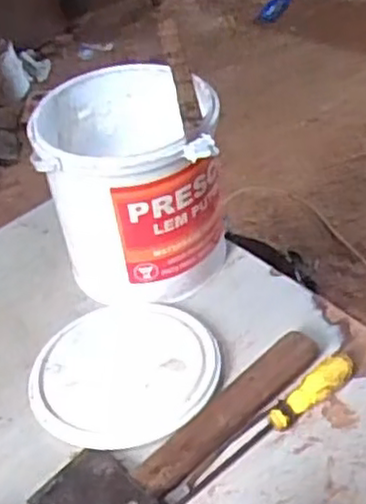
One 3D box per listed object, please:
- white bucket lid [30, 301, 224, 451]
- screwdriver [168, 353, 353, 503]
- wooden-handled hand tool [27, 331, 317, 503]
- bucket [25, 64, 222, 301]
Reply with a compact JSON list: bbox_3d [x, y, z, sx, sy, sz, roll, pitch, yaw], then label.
[{"bbox_3d":[-0.054,0.110,0.686,0.165,0.023,0.174,-6,43,6],"label":"white bucket lid"},{"bbox_3d":[0.072,0.155,0.626,0.211,0.026,0.021,-35,48,-22],"label":"screwdriver"},{"bbox_3d":[0.000,0.142,0.629,0.112,0.041,0.266,26,55,33],"label":"wooden-handled hand tool"},{"bbox_3d":[-0.054,-0.072,0.756,0.171,0.191,0.178,-1,43,1],"label":"bucket"}]

